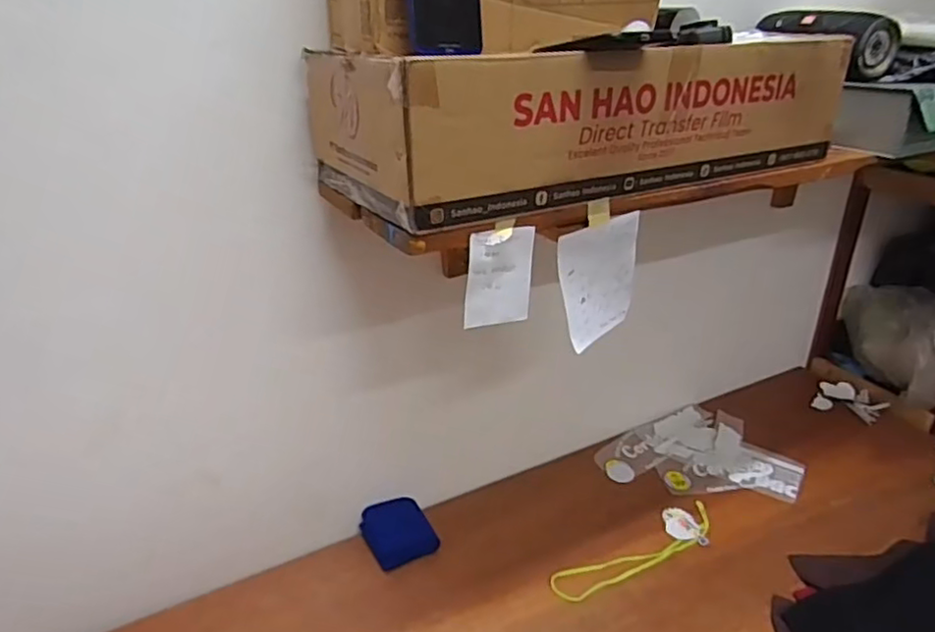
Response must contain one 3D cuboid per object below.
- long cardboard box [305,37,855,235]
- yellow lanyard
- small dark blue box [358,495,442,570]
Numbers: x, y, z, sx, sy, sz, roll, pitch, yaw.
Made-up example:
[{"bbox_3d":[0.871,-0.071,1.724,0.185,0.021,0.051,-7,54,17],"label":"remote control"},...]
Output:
[{"bbox_3d":[0.147,-0.265,0.795,0.615,0.147,0.276,-14,30,-26],"label":"long cardboard box"},{"bbox_3d":[0.298,0.405,1.091,0.354,0.008,0.088,-14,31,-25],"label":"yellow lanyard"},{"bbox_3d":[-0.119,0.373,1.102,0.110,0.062,0.108,-15,31,-26],"label":"small dark blue box"}]

